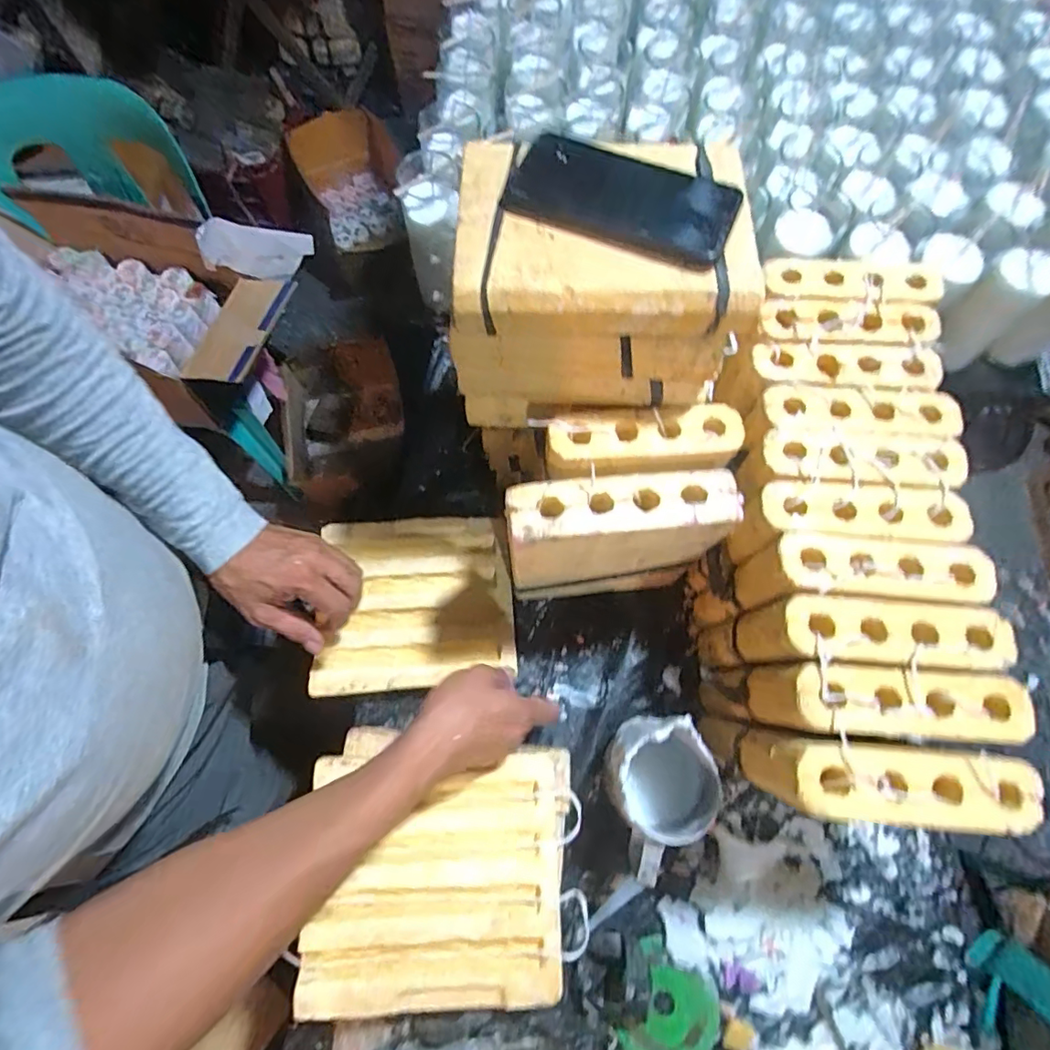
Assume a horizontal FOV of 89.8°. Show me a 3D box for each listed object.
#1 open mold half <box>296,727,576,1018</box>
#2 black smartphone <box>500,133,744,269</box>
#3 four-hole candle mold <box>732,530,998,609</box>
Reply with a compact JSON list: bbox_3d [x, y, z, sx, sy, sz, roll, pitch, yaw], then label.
[{"bbox_3d":[-0.071,0.288,0.453,0.215,0.034,0.199,-1,70,-2],"label":"open mold half"},{"bbox_3d":[0.069,-0.234,0.372,0.156,0.012,0.080,21,71,6],"label":"black smartphone"},{"bbox_3d":[0.273,0.047,0.440,0.163,0.097,0.049,4,70,0],"label":"four-hole candle mold"}]

